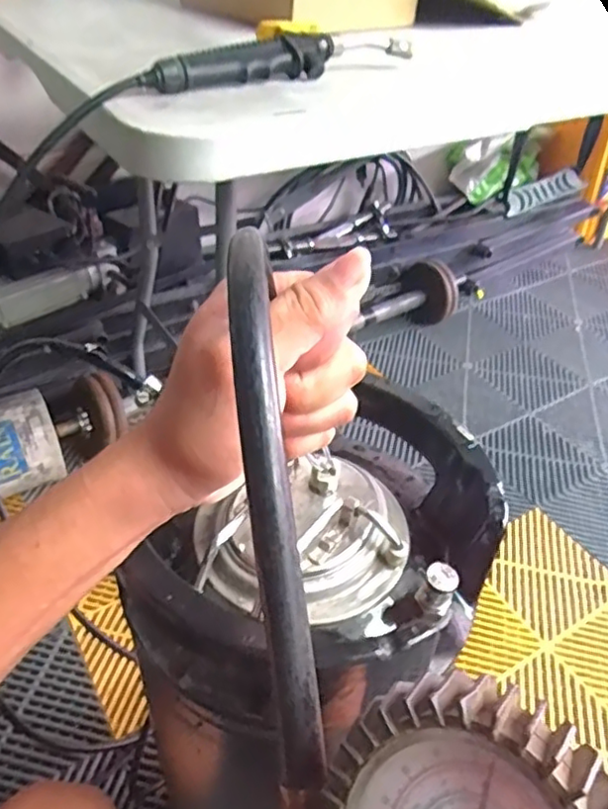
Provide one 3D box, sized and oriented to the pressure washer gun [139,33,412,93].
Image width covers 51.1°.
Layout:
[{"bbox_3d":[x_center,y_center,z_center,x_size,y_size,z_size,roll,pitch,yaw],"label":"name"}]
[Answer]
[{"bbox_3d":[-0.020,-0.314,0.591,0.266,0.051,0.036,-20,45,-26],"label":"pressure washer gun"}]

